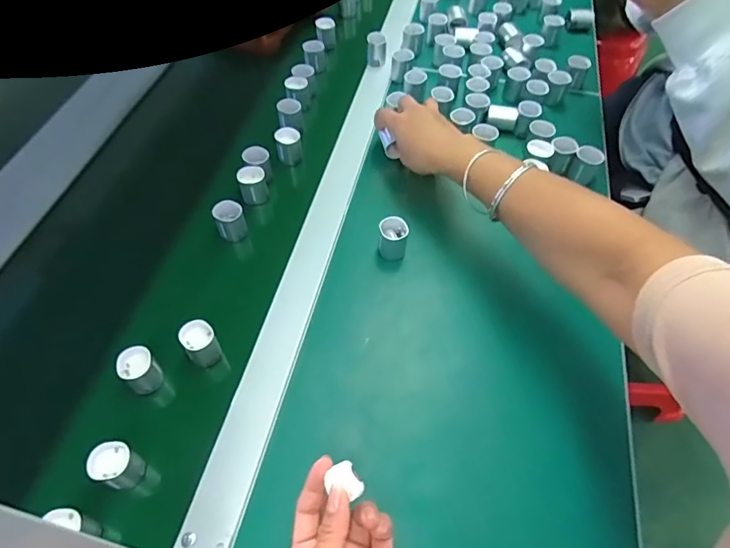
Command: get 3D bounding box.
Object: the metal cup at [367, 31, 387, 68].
[{"bbox_3d":[0.017,-0.332,0.730,0.026,0.043,0.033,4,54,-1],"label":"metal cup"}]

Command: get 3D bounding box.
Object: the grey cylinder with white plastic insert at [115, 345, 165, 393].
[{"bbox_3d":[-0.198,0.085,0.432,0.029,0.029,0.034,-30,61,-23],"label":"grey cylinder with white plastic insert"}]

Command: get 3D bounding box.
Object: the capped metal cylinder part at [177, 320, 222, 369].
[{"bbox_3d":[-0.150,0.064,0.447,0.028,0.033,0.031,-26,59,-21],"label":"capped metal cylinder part"}]

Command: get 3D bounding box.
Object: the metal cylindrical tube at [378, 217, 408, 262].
[{"bbox_3d":[0.030,-0.038,0.511,0.029,0.036,0.027,2,54,-3],"label":"metal cylindrical tube"}]

